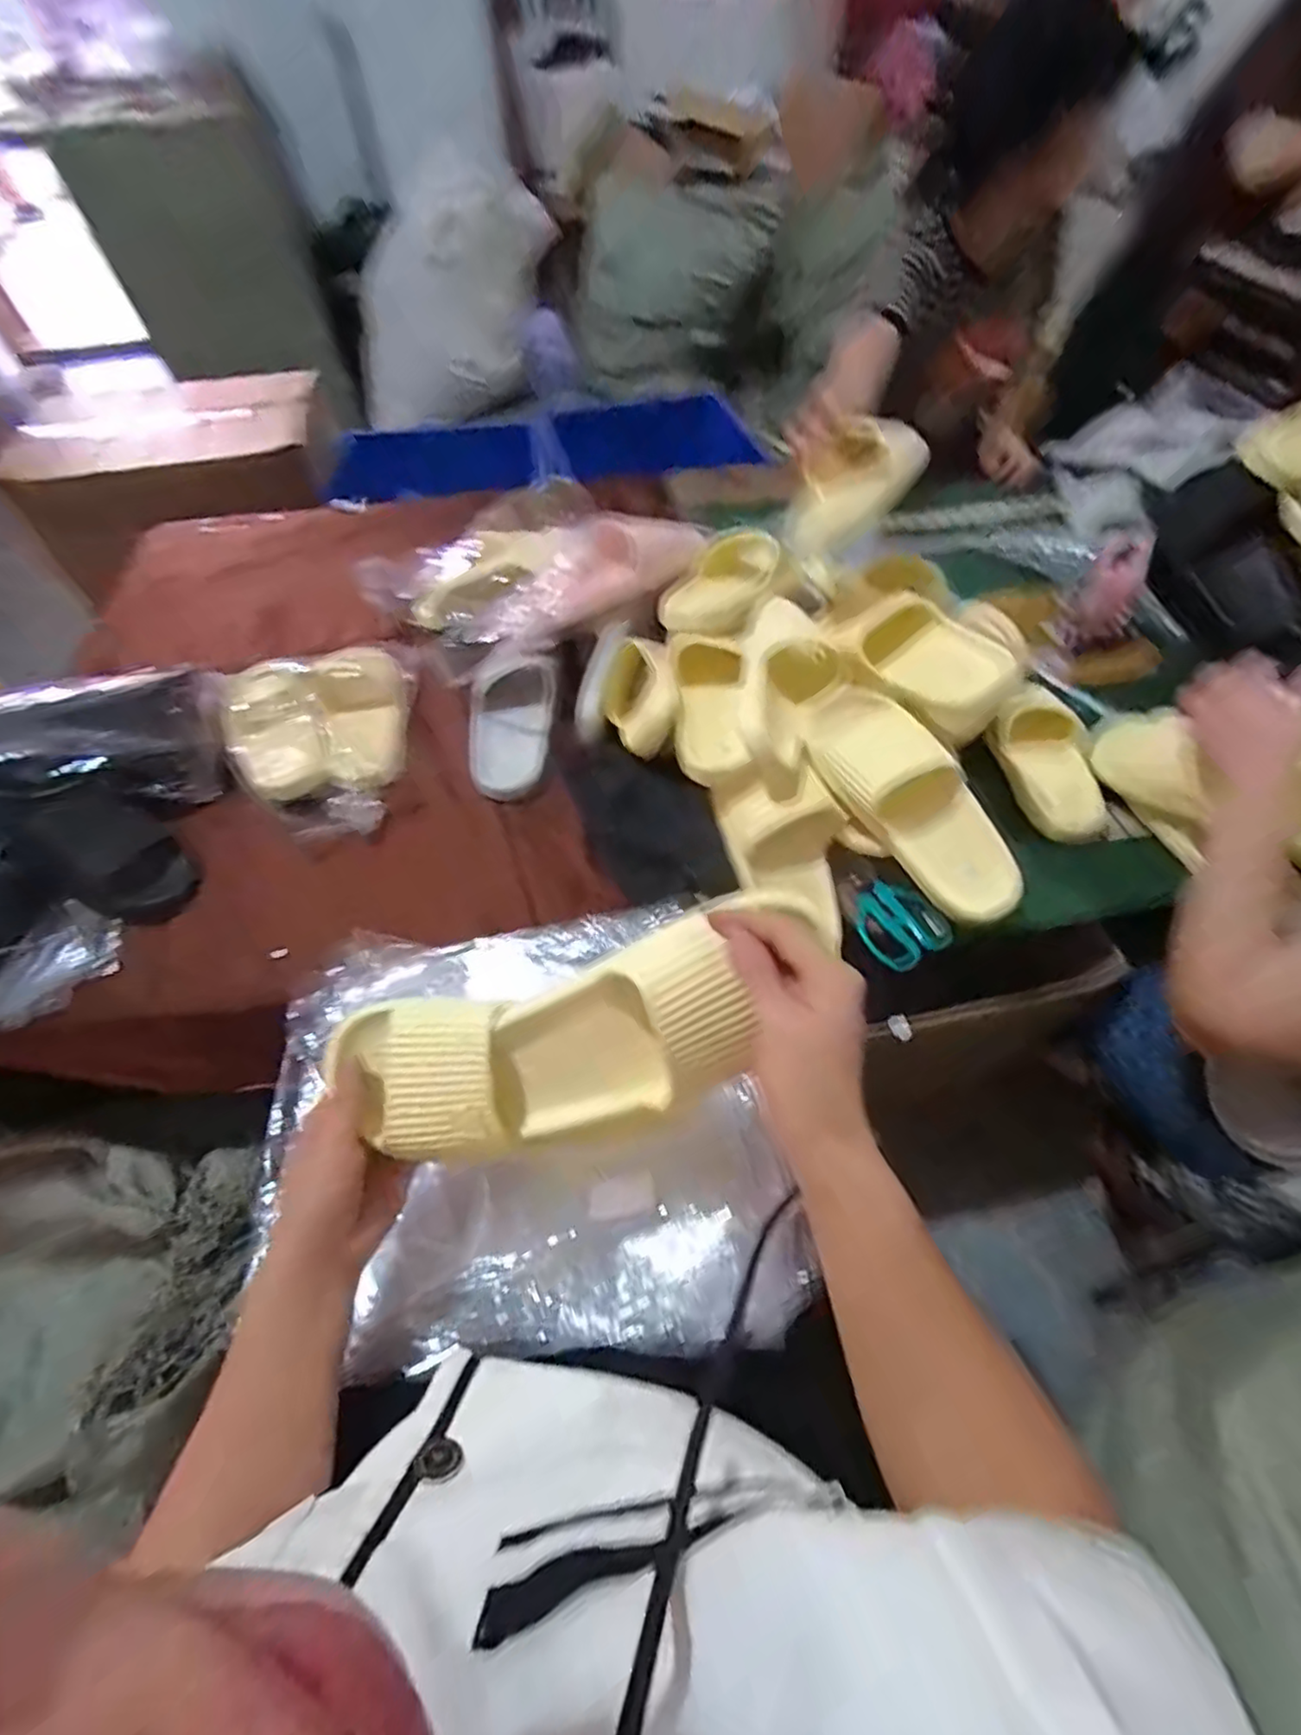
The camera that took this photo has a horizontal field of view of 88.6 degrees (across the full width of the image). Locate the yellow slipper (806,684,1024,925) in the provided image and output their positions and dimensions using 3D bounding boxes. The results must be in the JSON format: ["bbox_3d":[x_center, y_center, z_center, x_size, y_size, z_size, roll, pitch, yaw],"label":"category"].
[{"bbox_3d":[0.253,-0.066,0.643,0.099,0.069,0.260,-33,80,-19],"label":"yellow slipper"}]

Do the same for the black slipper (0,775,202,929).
[{"bbox_3d":[-0.615,-0.031,0.723,0.268,0.047,0.112,29,59,-3],"label":"black slipper"}]

